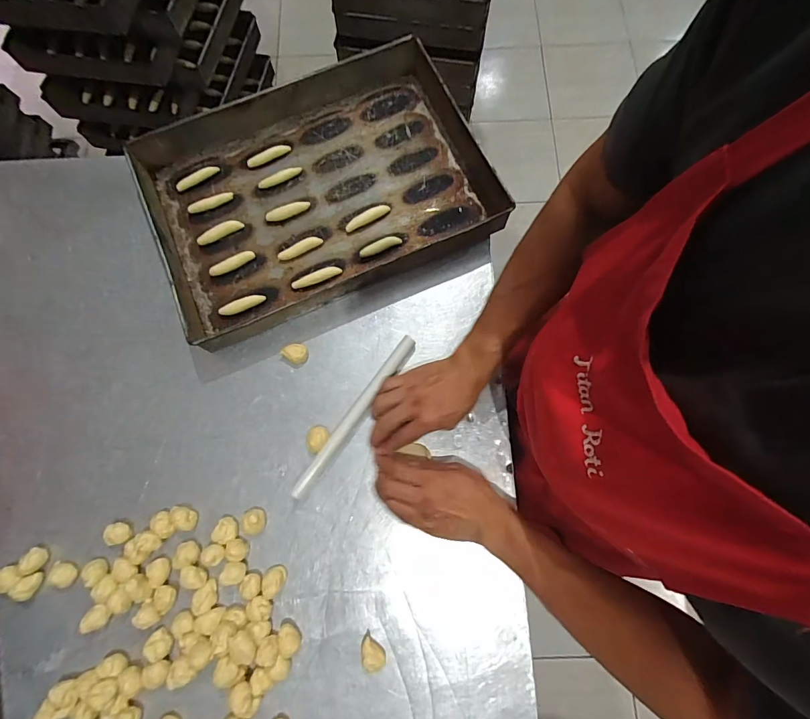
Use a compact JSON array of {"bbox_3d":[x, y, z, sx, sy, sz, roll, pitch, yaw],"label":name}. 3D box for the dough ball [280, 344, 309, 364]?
[{"bbox_3d":[-0.160,-0.010,0.591,0.037,0.015,0.029,30,78,8],"label":"dough ball"}]

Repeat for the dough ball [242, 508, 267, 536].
[{"bbox_3d":[-0.202,0.216,0.533,0.028,0.021,0.033,-24,77,-5],"label":"dough ball"}]

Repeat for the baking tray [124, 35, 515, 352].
[{"bbox_3d":[-0.139,-0.276,0.633,0.515,0.059,0.371,-23,77,-5],"label":"baking tray"}]

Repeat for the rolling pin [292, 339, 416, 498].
[{"bbox_3d":[-0.068,0.078,0.565,0.021,0.020,0.266,34,79,9],"label":"rolling pin"}]

